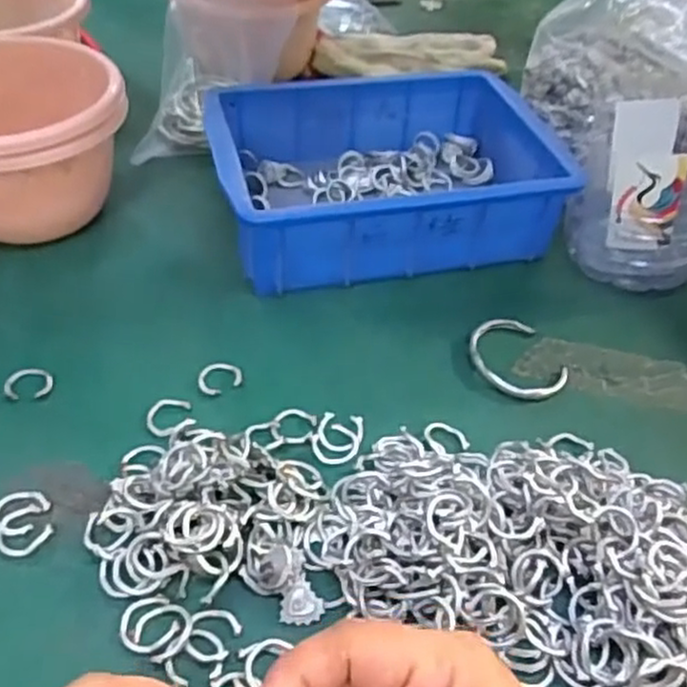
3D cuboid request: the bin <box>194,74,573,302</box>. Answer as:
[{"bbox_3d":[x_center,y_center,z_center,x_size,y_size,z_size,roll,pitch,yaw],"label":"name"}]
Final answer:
[{"bbox_3d":[0.027,-0.128,0.544,0.240,0.068,0.174,-8,47,-13],"label":"bin"}]

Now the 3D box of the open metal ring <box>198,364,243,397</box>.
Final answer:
[{"bbox_3d":[-0.074,0.020,0.434,0.026,0.004,0.024,3,45,-3],"label":"open metal ring"}]

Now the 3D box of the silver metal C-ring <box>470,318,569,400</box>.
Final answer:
[{"bbox_3d":[0.109,0.010,0.459,0.053,0.007,0.069,-19,50,-22],"label":"silver metal C-ring"}]

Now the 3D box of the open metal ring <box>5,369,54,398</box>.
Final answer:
[{"bbox_3d":[-0.183,0.023,0.423,0.025,0.004,0.024,3,45,-3],"label":"open metal ring"}]

